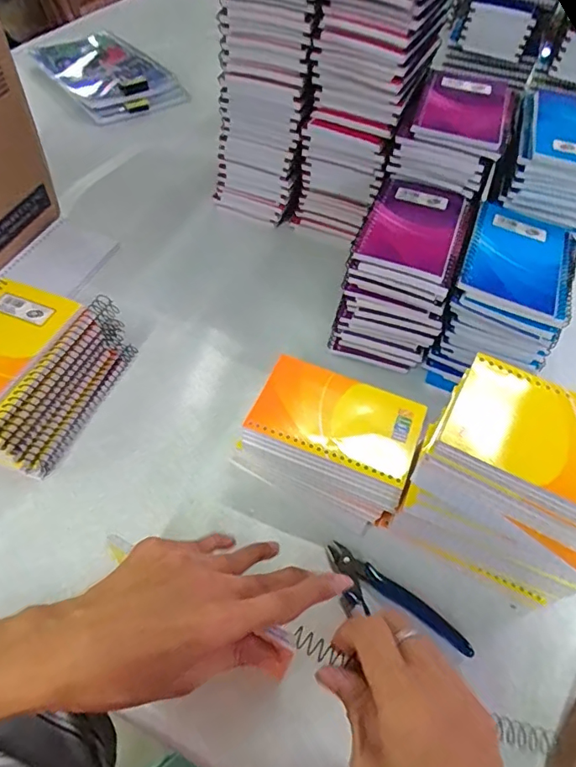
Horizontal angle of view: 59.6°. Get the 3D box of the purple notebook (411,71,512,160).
[{"bbox_3d":[0.174,-0.270,0.498,0.081,0.013,0.118,17,58,8],"label":"purple notebook"}]

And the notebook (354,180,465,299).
[{"bbox_3d":[0.117,-0.145,0.473,0.081,0.016,0.133,18,54,8],"label":"notebook"}]

